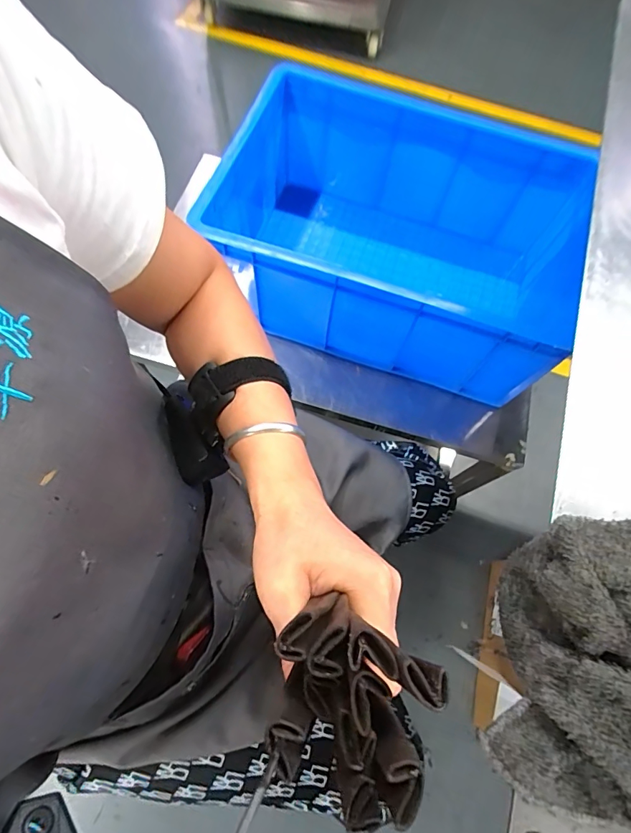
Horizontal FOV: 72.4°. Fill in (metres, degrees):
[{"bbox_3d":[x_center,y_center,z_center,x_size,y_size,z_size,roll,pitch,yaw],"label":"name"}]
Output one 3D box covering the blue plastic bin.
[{"bbox_3d":[0.140,-0.313,0.754,0.565,0.251,0.441,22,70,4],"label":"blue plastic bin"}]

